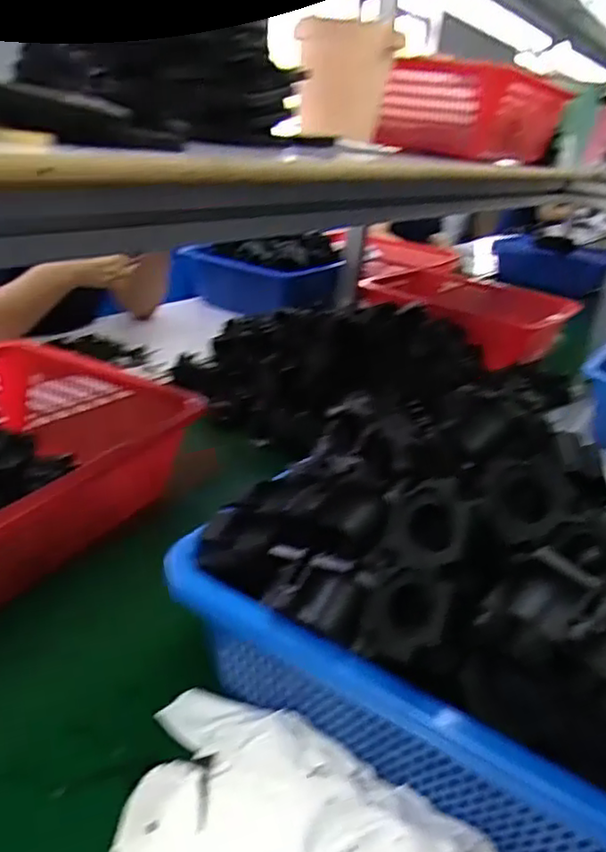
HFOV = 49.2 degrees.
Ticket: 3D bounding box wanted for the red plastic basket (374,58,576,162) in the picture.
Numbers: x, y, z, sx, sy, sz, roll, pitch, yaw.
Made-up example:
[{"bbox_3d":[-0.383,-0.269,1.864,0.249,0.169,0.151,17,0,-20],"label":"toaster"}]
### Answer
[{"bbox_3d":[0.286,-0.489,1.050,0.188,0.108,0.333,23,29,30],"label":"red plastic basket"}]

